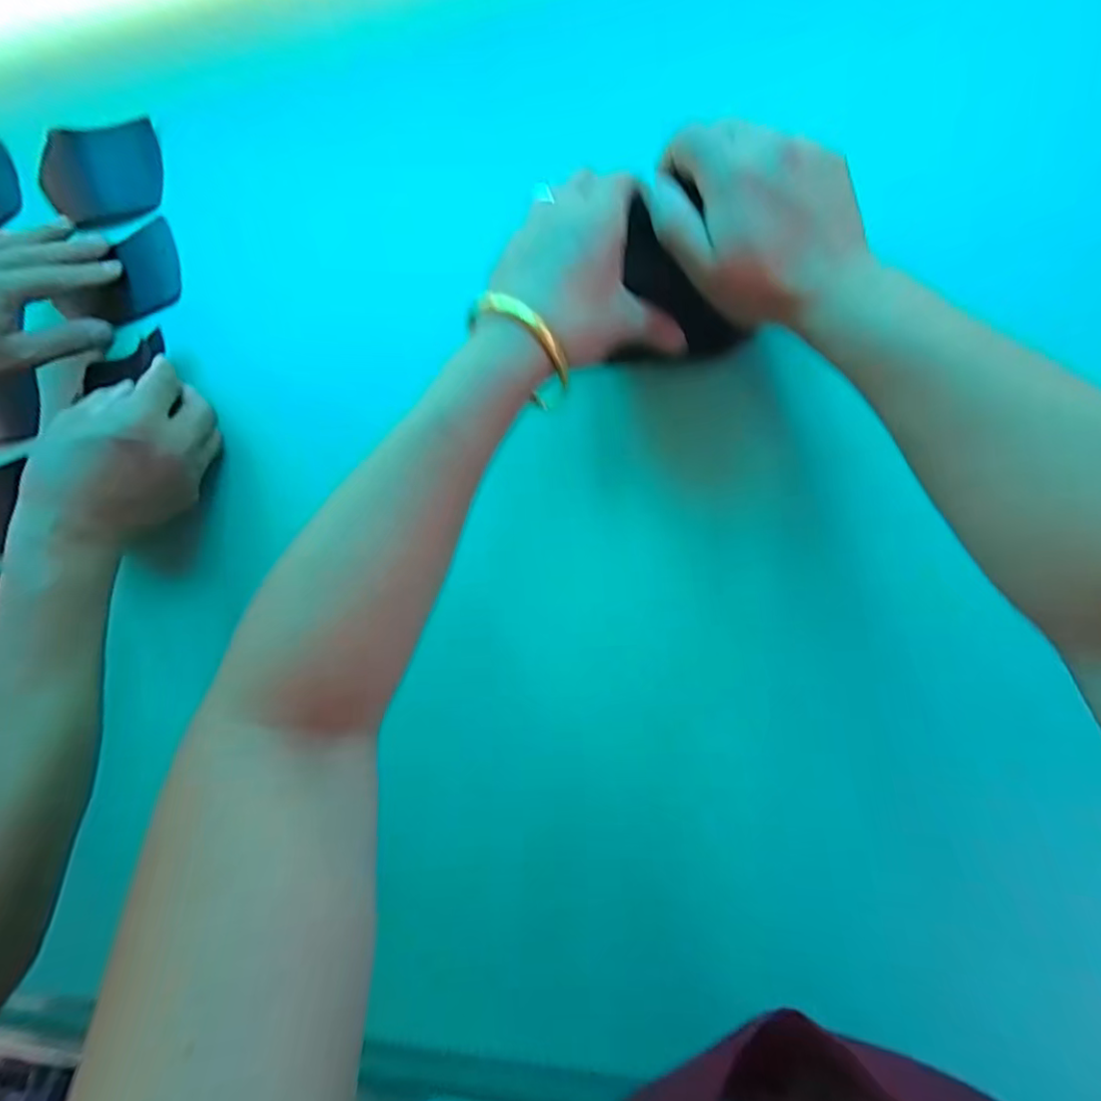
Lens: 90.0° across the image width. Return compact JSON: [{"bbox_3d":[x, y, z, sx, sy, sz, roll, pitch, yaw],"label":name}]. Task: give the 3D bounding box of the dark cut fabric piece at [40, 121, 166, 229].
[{"bbox_3d":[-0.425,-0.362,0.531,0.005,0.130,0.072,13,134,10],"label":"dark cut fabric piece"}]

